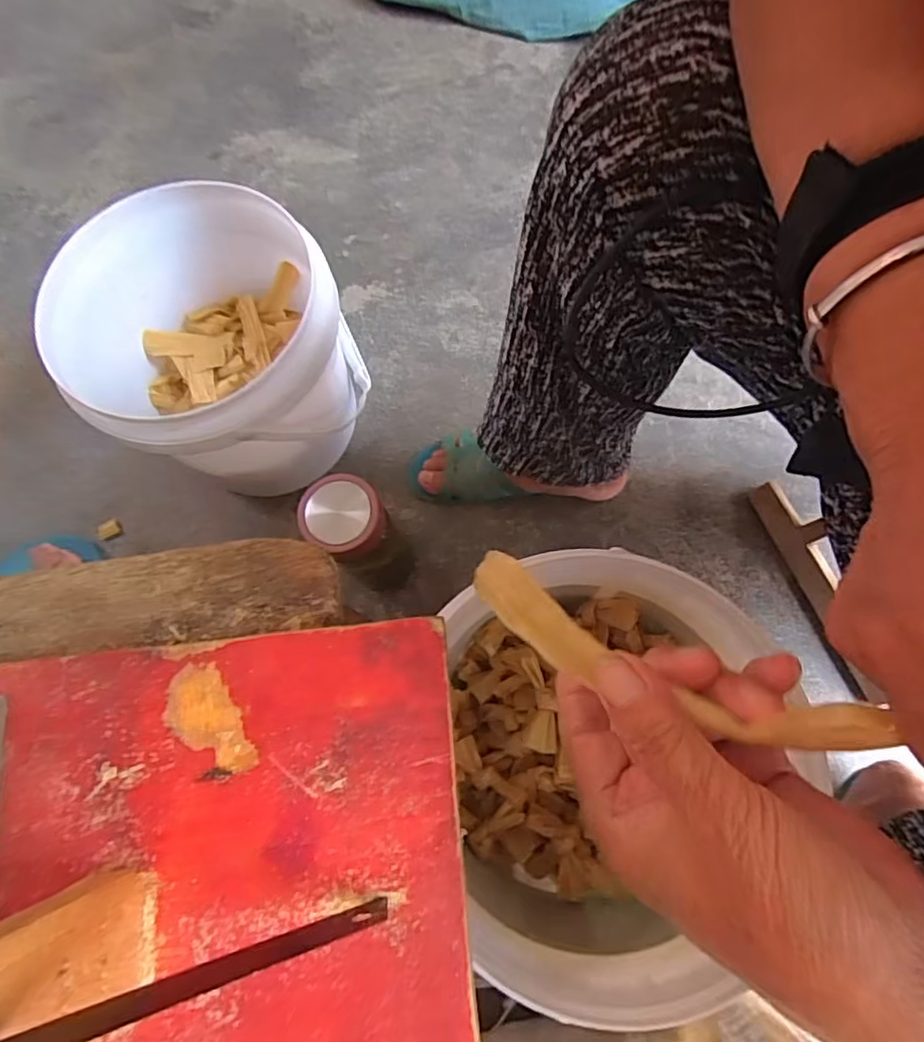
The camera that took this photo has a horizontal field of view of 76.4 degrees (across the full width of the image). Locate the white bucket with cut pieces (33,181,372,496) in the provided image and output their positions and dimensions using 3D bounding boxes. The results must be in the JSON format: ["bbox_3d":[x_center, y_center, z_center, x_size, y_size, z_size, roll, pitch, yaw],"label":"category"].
[{"bbox_3d":[-0.246,-0.168,0.618,0.275,0.228,0.266,-1,73,3],"label":"white bucket with cut pieces"}]

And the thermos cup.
[{"bbox_3d":[-0.097,0.017,0.574,0.076,0.185,0.078,-33,75,-7],"label":"thermos cup"}]

